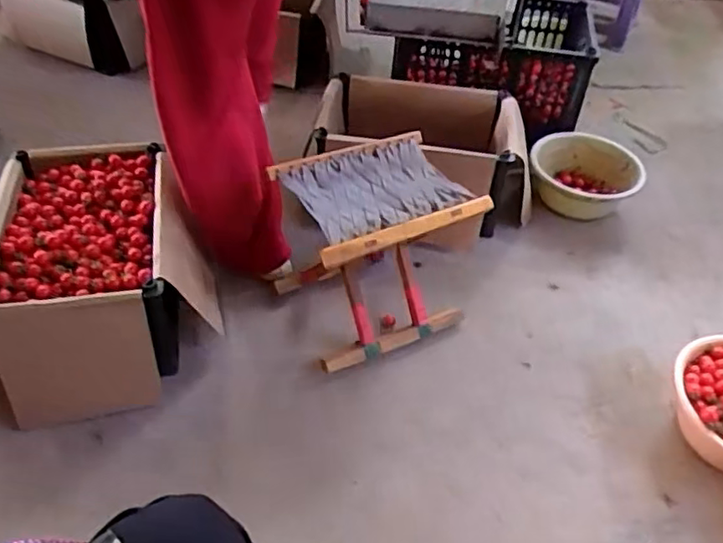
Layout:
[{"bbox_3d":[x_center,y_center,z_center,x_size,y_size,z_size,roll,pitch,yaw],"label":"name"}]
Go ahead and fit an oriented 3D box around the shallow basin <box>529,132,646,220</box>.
[{"bbox_3d":[0.550,-0.226,1.541,0.237,0.116,0.225,18,45,13],"label":"shallow basin"}]

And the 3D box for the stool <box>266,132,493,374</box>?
[{"bbox_3d":[0.014,-0.030,1.162,0.301,0.324,0.247,-19,48,-24],"label":"stool"}]

